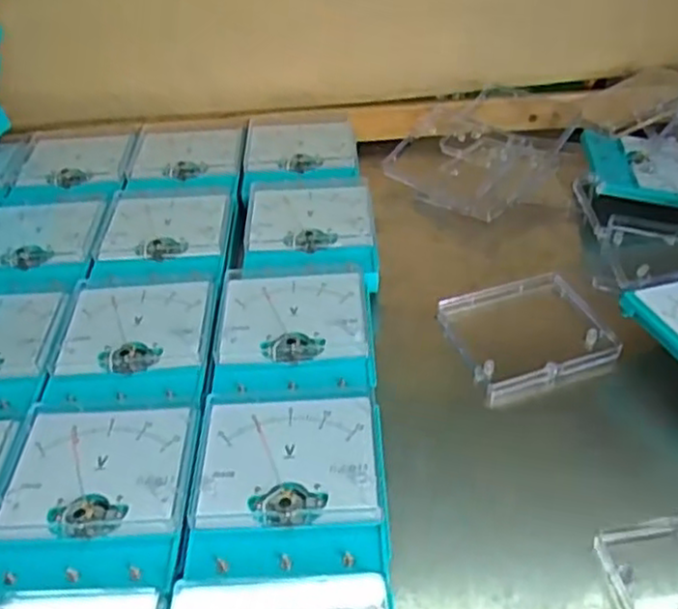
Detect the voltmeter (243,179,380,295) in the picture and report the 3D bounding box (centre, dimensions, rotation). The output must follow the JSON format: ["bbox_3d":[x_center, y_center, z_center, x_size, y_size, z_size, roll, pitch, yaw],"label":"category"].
[{"bbox_3d":[-0.021,-0.051,0.552,0.100,0.041,0.129,-3,42,2],"label":"voltmeter"}]

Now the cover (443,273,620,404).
[{"bbox_3d":[0.130,0.018,0.487,0.099,0.011,0.087,-14,43,-10],"label":"cover"}]

